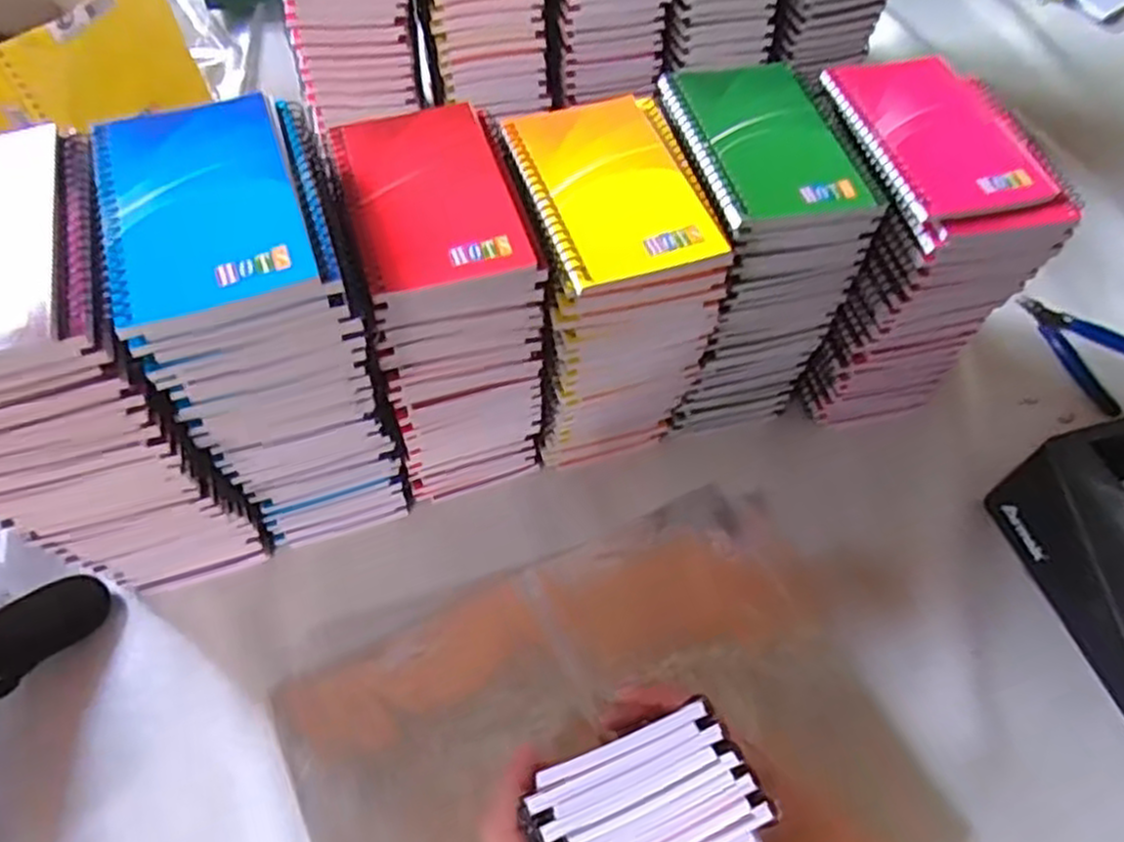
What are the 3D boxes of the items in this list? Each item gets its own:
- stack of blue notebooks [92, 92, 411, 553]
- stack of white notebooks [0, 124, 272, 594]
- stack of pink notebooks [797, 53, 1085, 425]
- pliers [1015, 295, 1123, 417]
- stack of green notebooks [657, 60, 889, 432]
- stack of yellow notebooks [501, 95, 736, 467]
[{"bbox_3d":[-0.158,-0.025,0.442,0.095,0.252,0.123,-15,59,-12],"label":"stack of blue notebooks"},{"bbox_3d":[-0.249,-0.008,0.421,0.098,0.253,0.136,-18,62,-13],"label":"stack of white notebooks"},{"bbox_3d":[0.219,-0.107,0.530,0.100,0.219,0.140,-8,58,-9],"label":"stack of pink notebooks"},{"bbox_3d":[0.446,-0.065,0.629,0.085,0.009,0.119,-15,61,-11],"label":"pliers"},{"bbox_3d":[0.118,-0.102,0.517,0.101,0.221,0.129,-9,60,-8],"label":"stack of green notebooks"},{"bbox_3d":[0.024,-0.070,0.494,0.096,0.219,0.129,-14,59,-12],"label":"stack of yellow notebooks"}]

